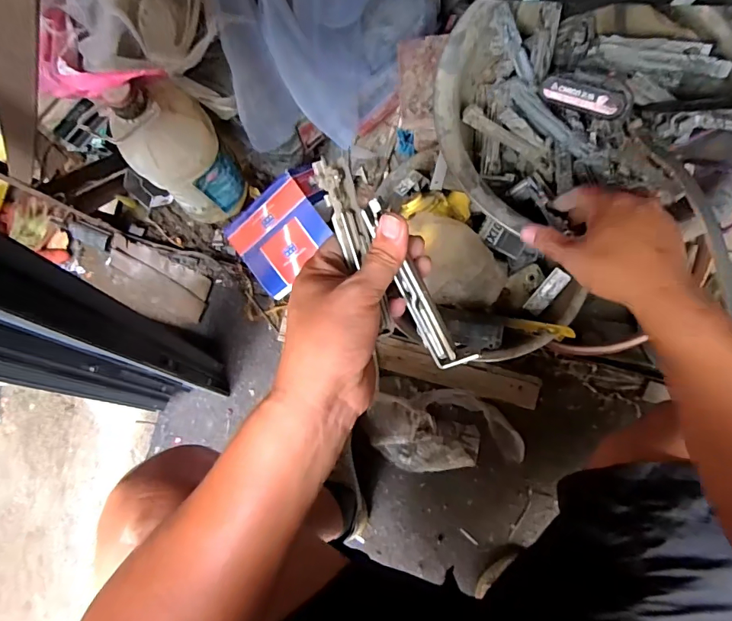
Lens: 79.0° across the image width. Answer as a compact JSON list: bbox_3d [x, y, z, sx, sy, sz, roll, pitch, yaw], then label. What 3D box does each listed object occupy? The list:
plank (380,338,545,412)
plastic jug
[{"bbox_3d":[0.166,0.112,0.811,0.293,0.024,0.059,15,87,7],"label":"plank"},{"bbox_3d":[-0.308,-0.262,0.737,0.142,0.281,0.131,-1,85,6],"label":"plastic jug"}]

